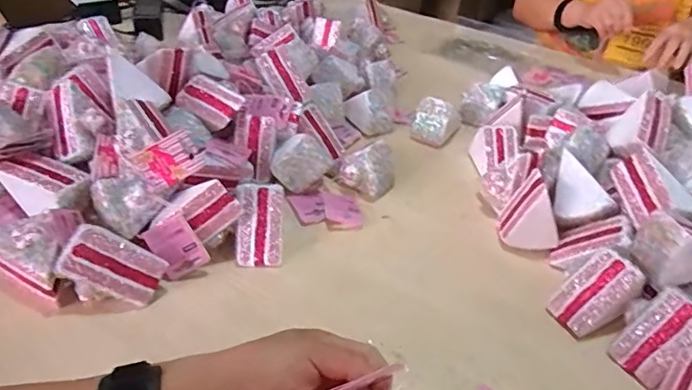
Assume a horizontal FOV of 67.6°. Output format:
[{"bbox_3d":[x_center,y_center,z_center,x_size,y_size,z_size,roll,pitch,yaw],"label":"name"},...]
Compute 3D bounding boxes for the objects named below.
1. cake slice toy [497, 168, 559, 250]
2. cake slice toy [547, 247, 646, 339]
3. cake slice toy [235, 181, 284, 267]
[{"bbox_3d":[0.228,0.021,0.630,0.067,0.089,0.051,6,37,-1],"label":"cake slice toy"},{"bbox_3d":[0.262,0.102,0.544,0.075,0.064,0.055,-16,43,-27],"label":"cake slice toy"},{"bbox_3d":[-0.096,0.033,0.570,0.051,0.065,0.066,0,38,-8],"label":"cake slice toy"}]

